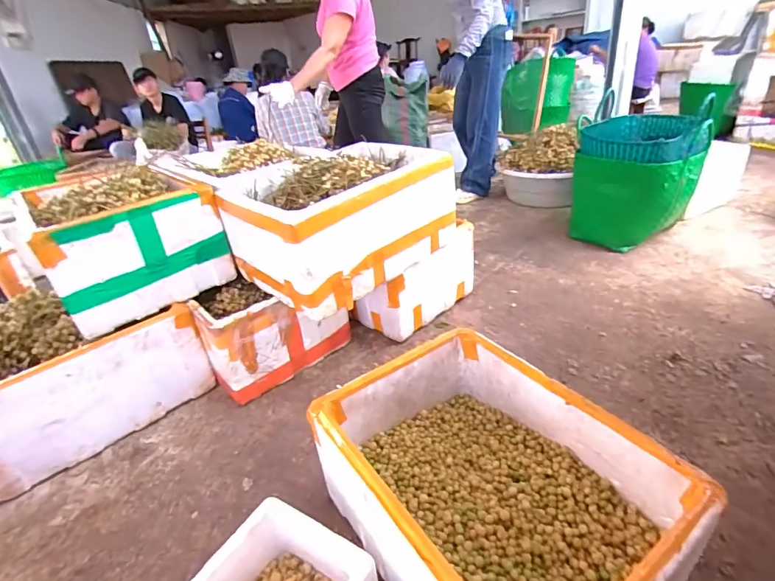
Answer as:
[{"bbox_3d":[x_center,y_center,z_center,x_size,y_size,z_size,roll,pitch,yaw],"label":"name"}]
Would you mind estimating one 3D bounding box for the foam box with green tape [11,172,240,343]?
[{"bbox_3d":[-0.802,-0.165,1.327,0.445,0.330,0.465,-27,35,-32],"label":"foam box with green tape"}]

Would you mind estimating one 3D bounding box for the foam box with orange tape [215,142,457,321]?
[{"bbox_3d":[-0.122,-0.215,1.268,0.401,0.290,0.571,21,39,41],"label":"foam box with orange tape"}]

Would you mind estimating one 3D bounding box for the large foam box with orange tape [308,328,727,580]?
[{"bbox_3d":[0.193,0.379,0.821,0.444,0.259,0.581,-23,33,-27],"label":"large foam box with orange tape"}]

